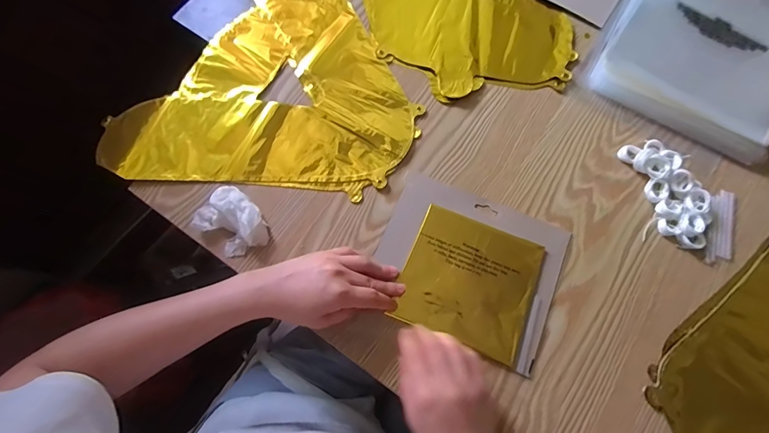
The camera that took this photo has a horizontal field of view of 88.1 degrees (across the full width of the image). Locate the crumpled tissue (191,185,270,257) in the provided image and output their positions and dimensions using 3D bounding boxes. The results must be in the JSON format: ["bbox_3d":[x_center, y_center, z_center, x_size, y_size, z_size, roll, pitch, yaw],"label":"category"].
[{"bbox_3d":[-0.166,0.006,0.431,0.079,0.027,0.058,40,77,11],"label":"crumpled tissue"}]

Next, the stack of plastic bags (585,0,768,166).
[{"bbox_3d":[0.398,-0.212,0.491,0.219,0.037,0.237,31,76,9],"label":"stack of plastic bags"}]

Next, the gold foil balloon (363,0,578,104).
[{"bbox_3d":[0.083,-0.347,0.543,0.239,0.015,0.409,-12,74,-4],"label":"gold foil balloon"}]

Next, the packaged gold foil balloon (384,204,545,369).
[{"bbox_3d":[0.092,0.070,0.431,0.138,0.007,0.130,21,75,6],"label":"packaged gold foil balloon"}]

